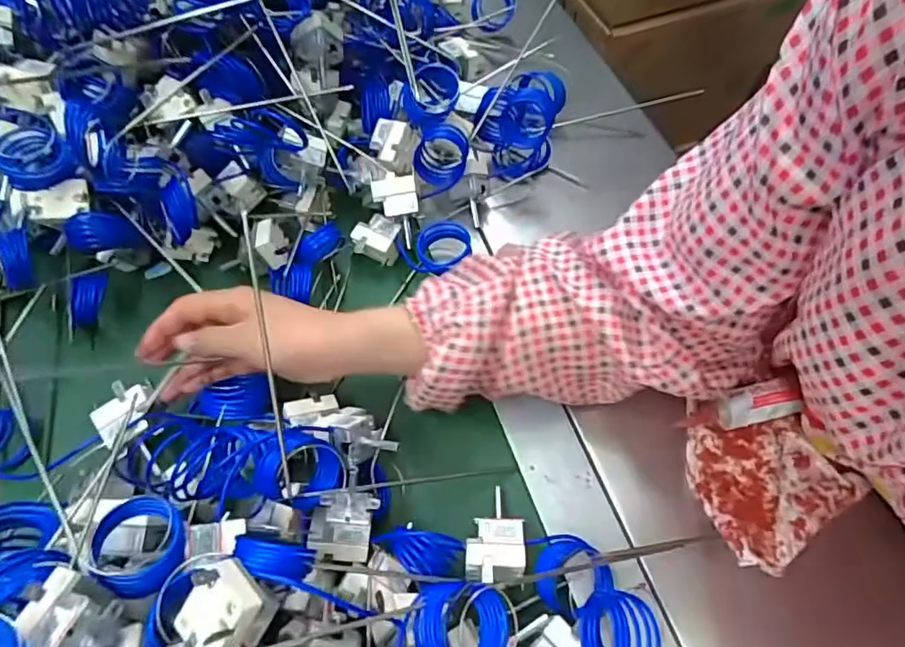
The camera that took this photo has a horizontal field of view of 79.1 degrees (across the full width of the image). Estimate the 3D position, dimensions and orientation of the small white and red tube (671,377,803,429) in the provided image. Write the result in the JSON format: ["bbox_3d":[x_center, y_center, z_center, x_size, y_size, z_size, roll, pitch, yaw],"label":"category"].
[{"bbox_3d":[0.202,0.059,0.384,0.087,0.016,0.022,-13,60,-8],"label":"small white and red tube"}]

